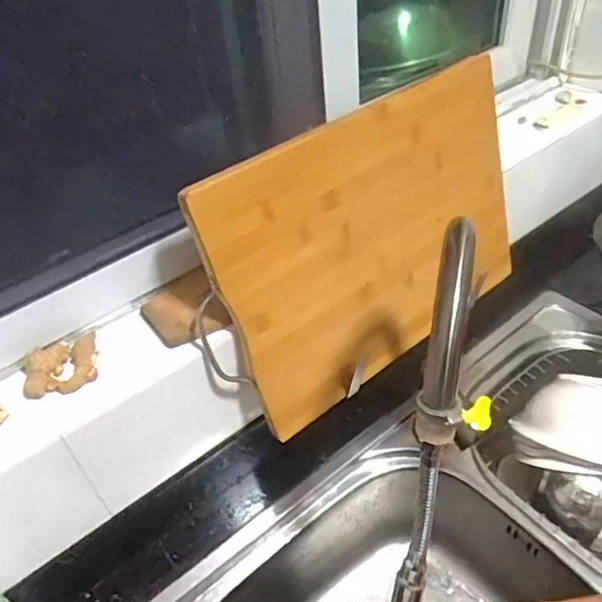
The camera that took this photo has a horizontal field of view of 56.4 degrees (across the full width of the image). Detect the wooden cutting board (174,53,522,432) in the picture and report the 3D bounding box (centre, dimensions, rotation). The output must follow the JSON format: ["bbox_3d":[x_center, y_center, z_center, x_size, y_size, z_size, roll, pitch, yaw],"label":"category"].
[{"bbox_3d":[0.093,-0.065,0.613,0.392,0.287,0.019,-33,34,-25],"label":"wooden cutting board"}]

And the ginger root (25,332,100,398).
[{"bbox_3d":[-0.220,0.059,0.517,0.068,0.016,0.056,-22,44,-17],"label":"ginger root"}]

